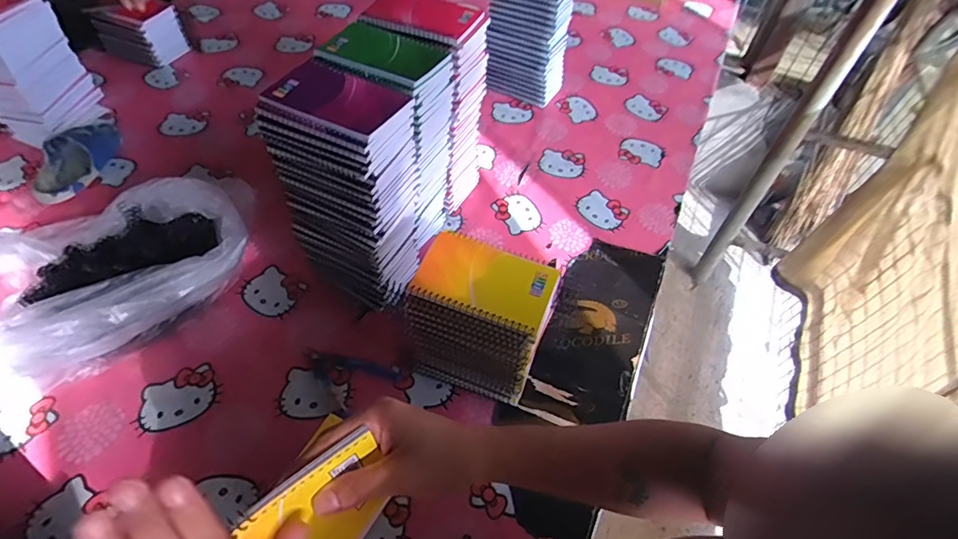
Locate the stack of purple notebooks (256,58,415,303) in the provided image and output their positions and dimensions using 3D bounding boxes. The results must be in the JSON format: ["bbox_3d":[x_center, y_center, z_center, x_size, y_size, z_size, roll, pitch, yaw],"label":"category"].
[{"bbox_3d":[-0.148,-0.085,0.599,0.124,0.281,0.104,20,54,13],"label":"stack of purple notebooks"}]

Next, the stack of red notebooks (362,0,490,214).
[{"bbox_3d":[-0.063,-0.223,0.713,0.127,0.288,0.108,28,56,18],"label":"stack of red notebooks"}]

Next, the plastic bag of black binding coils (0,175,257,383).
[{"bbox_3d":[-0.468,-0.013,0.630,0.349,0.114,0.251,-24,57,-20],"label":"plastic bag of black binding coils"}]

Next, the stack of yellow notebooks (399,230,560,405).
[{"bbox_3d":[-0.003,0.067,0.558,0.144,0.187,0.090,19,54,12],"label":"stack of yellow notebooks"}]

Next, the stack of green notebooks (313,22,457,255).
[{"bbox_3d":[-0.110,-0.151,0.655,0.126,0.287,0.105,19,54,12],"label":"stack of green notebooks"}]

